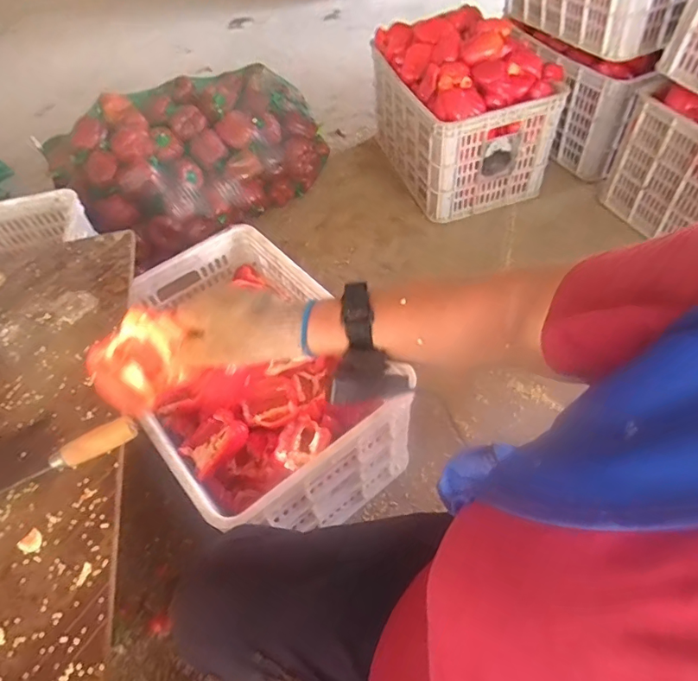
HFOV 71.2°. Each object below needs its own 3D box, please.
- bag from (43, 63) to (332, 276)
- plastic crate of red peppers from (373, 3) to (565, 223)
[{"bbox_3d":[-0.390,-0.512,1.343,0.697,0.284,0.378,-38,59,-23],"label":"bag"},{"bbox_3d":[0.320,-0.670,1.396,0.375,0.398,0.449,-14,53,-7],"label":"plastic crate of red peppers"}]

